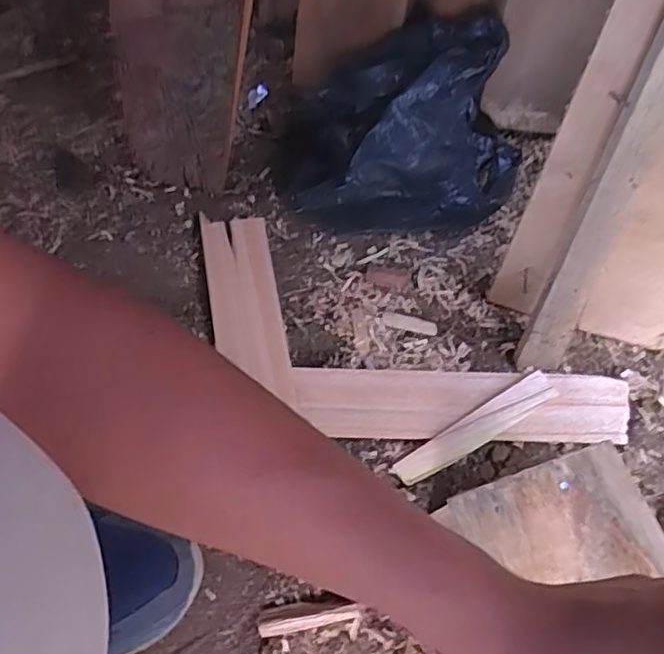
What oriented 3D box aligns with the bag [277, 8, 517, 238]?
[{"bbox_3d":[0.063,-0.193,0.597,0.215,0.131,0.173,-1,63,-1],"label":"bag"}]

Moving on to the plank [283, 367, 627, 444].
[{"bbox_3d":[0.108,0.065,0.538,0.275,0.015,0.062,2,61,-4],"label":"plank"}]

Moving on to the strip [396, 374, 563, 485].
[{"bbox_3d":[0.118,0.083,0.522,0.148,0.008,0.024,-27,67,-18],"label":"strip"}]

